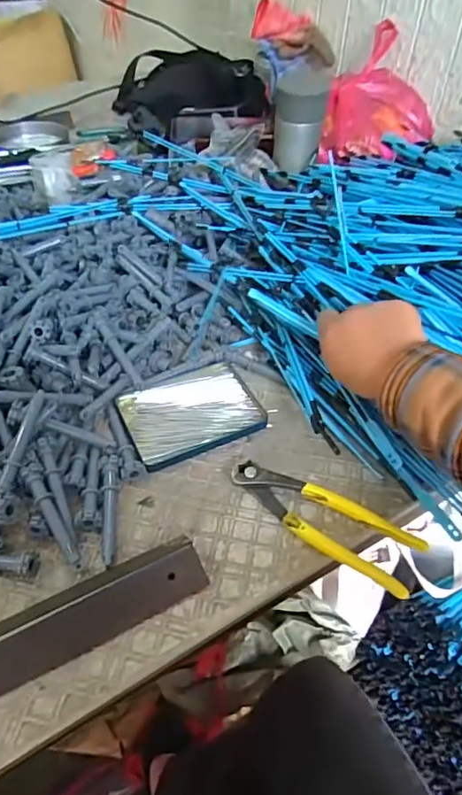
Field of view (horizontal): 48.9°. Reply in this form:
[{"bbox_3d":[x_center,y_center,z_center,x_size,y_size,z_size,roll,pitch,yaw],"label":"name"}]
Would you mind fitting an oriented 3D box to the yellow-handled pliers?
[{"bbox_3d":[0.074,0.100,0.424,0.165,0.015,0.053,28,52,22],"label":"yellow-handled pliers"}]

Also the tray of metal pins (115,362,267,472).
[{"bbox_3d":[-0.039,0.014,0.506,0.129,0.010,0.096,-18,50,-18],"label":"tray of metal pins"}]

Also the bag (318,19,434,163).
[{"bbox_3d":[0.210,-0.449,0.768,0.165,0.128,0.163,-23,52,-22],"label":"bag"}]

